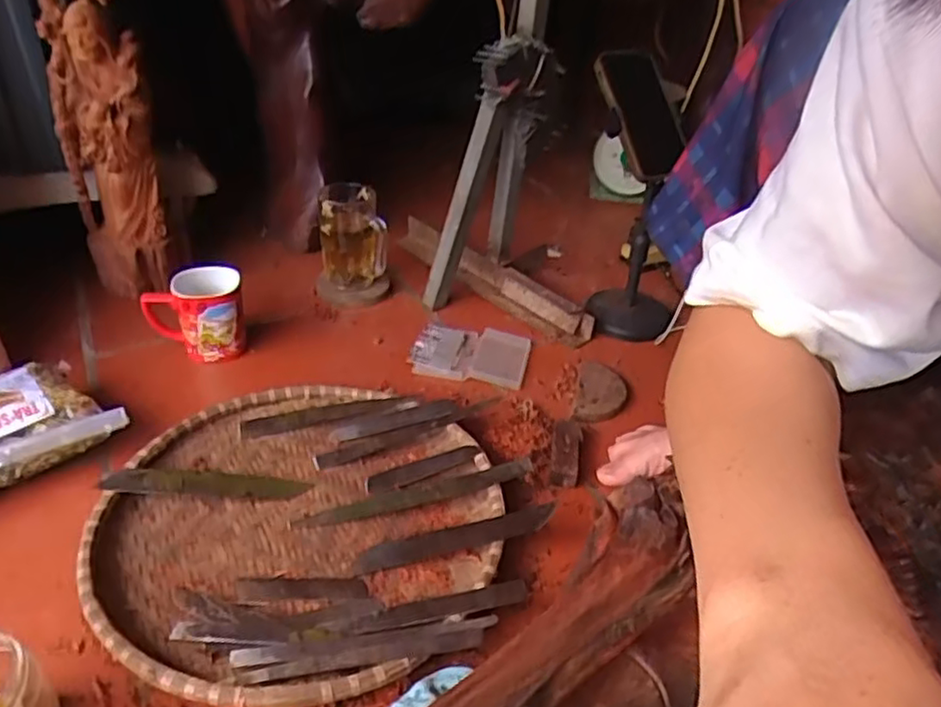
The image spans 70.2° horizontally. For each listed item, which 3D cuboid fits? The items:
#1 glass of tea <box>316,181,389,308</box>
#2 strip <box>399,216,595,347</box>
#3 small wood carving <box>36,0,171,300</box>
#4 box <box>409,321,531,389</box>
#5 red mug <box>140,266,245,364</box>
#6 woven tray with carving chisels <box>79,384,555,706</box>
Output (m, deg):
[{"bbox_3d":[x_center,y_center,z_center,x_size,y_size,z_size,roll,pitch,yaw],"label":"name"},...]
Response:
[{"bbox_3d":[-0.158,-0.142,0.894,0.090,0.143,0.106,-4,35,-11],"label":"glass of tea"},{"bbox_3d":[0.025,-0.106,0.932,0.057,0.054,0.340,-25,44,-35],"label":"strip"},{"bbox_3d":[-0.440,-0.255,0.821,0.108,0.346,0.108,-16,39,-25],"label":"small wood carving"},{"bbox_3d":[0.002,-0.004,0.824,0.136,0.016,0.107,7,35,6],"label":"box"},{"bbox_3d":[-0.318,-0.044,0.781,0.110,0.093,0.068,-9,36,-17],"label":"red mug"},{"bbox_3d":[-0.133,0.139,0.583,0.342,0.033,0.334,-11,37,-20],"label":"woven tray with carving chisels"}]

